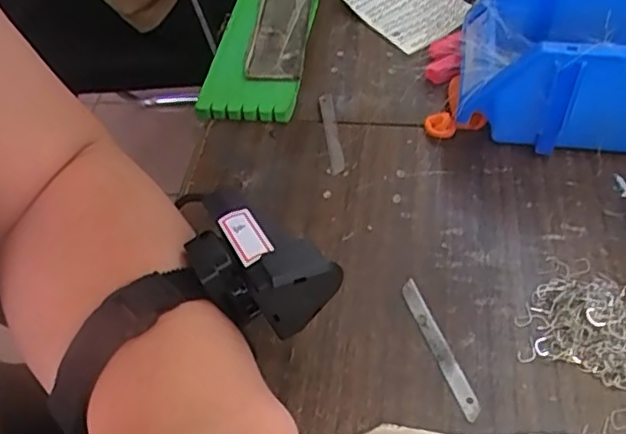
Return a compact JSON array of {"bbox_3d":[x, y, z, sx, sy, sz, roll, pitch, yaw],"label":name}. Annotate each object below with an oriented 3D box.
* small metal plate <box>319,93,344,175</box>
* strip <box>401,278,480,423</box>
[{"bbox_3d":[0.013,-0.058,0.419,0.009,0.004,0.077,-7,49,-2],"label":"small metal plate"},{"bbox_3d":[0.065,0.066,0.315,0.009,0.004,0.079,-23,51,0],"label":"strip"}]

